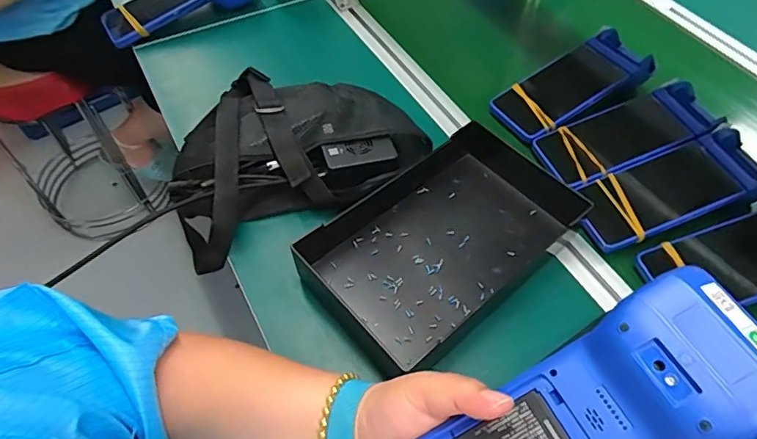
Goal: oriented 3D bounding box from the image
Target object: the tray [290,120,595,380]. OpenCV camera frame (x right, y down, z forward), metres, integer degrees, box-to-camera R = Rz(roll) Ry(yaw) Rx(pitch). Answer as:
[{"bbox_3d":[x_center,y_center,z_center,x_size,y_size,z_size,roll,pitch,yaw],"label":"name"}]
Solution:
[{"bbox_3d":[0.072,0.009,0.514,0.290,0.048,0.173,-36,62,-23],"label":"tray"}]

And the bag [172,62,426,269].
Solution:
[{"bbox_3d":[-0.109,-0.089,0.574,0.275,0.064,0.226,-26,59,-17],"label":"bag"}]

